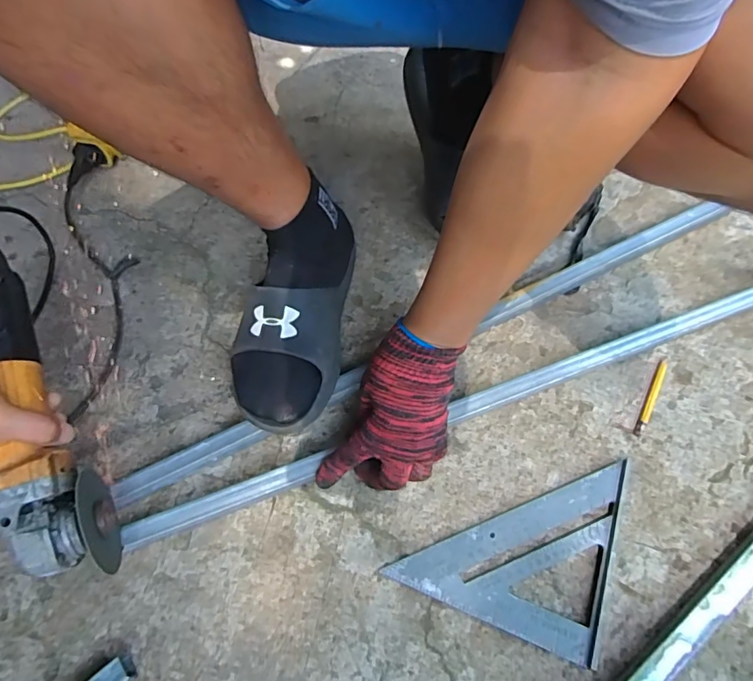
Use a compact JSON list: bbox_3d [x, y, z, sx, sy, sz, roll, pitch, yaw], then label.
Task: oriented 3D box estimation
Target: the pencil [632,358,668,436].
[{"bbox_3d":[0.285,0.057,0.509,0.009,0.006,0.098,27,63,16],"label":"pencil"}]

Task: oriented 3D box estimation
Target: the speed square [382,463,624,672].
[{"bbox_3d":[0.123,0.165,0.444,0.170,0.016,0.165,19,62,12],"label":"speed square"}]

